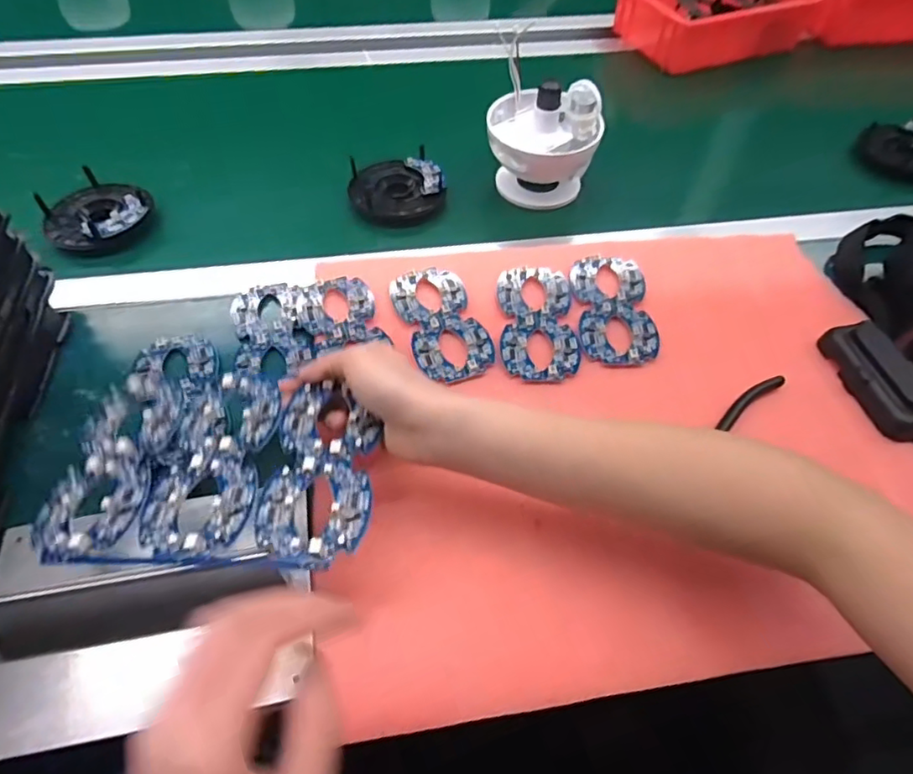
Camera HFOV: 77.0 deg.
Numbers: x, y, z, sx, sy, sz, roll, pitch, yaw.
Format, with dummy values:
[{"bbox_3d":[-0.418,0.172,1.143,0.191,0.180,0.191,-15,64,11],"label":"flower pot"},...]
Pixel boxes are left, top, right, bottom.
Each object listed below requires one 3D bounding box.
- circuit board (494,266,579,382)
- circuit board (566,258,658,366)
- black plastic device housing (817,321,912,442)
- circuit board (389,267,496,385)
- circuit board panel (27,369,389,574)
[{"bbox_3d":[0.071,-0.059,0.503,0.065,0.004,0.124,0,55,-1],"label":"circuit board"},{"bbox_3d":[0.140,-0.072,0.513,0.065,0.008,0.130,-1,55,-1],"label":"circuit board"},{"bbox_3d":[0.343,-0.008,0.464,0.048,0.029,0.106,-5,55,-4],"label":"black plastic device housing"},{"bbox_3d":[-0.014,-0.059,0.502,0.065,0.004,0.128,-15,56,-11],"label":"circuit board"},{"bbox_3d":[-0.151,0.049,0.364,0.194,0.010,0.127,0,52,4],"label":"circuit board panel"}]

